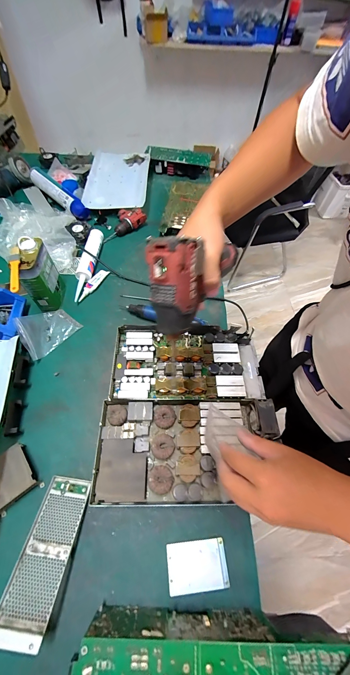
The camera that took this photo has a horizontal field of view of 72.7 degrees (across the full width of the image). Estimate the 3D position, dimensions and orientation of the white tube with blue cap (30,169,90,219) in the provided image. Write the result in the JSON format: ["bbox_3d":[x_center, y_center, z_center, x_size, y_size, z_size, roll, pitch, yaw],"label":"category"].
[{"bbox_3d":[-0.475,-0.592,0.958,0.063,0.058,0.330,-40,68,-22],"label":"white tube with blue cap"}]

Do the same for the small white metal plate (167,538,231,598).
[{"bbox_3d":[0.042,0.430,0.449,0.111,0.006,0.073,-4,59,-5],"label":"small white metal plate"}]

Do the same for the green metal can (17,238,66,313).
[{"bbox_3d":[-0.379,-0.170,0.680,0.066,0.182,0.119,-3,59,-6],"label":"green metal can"}]

